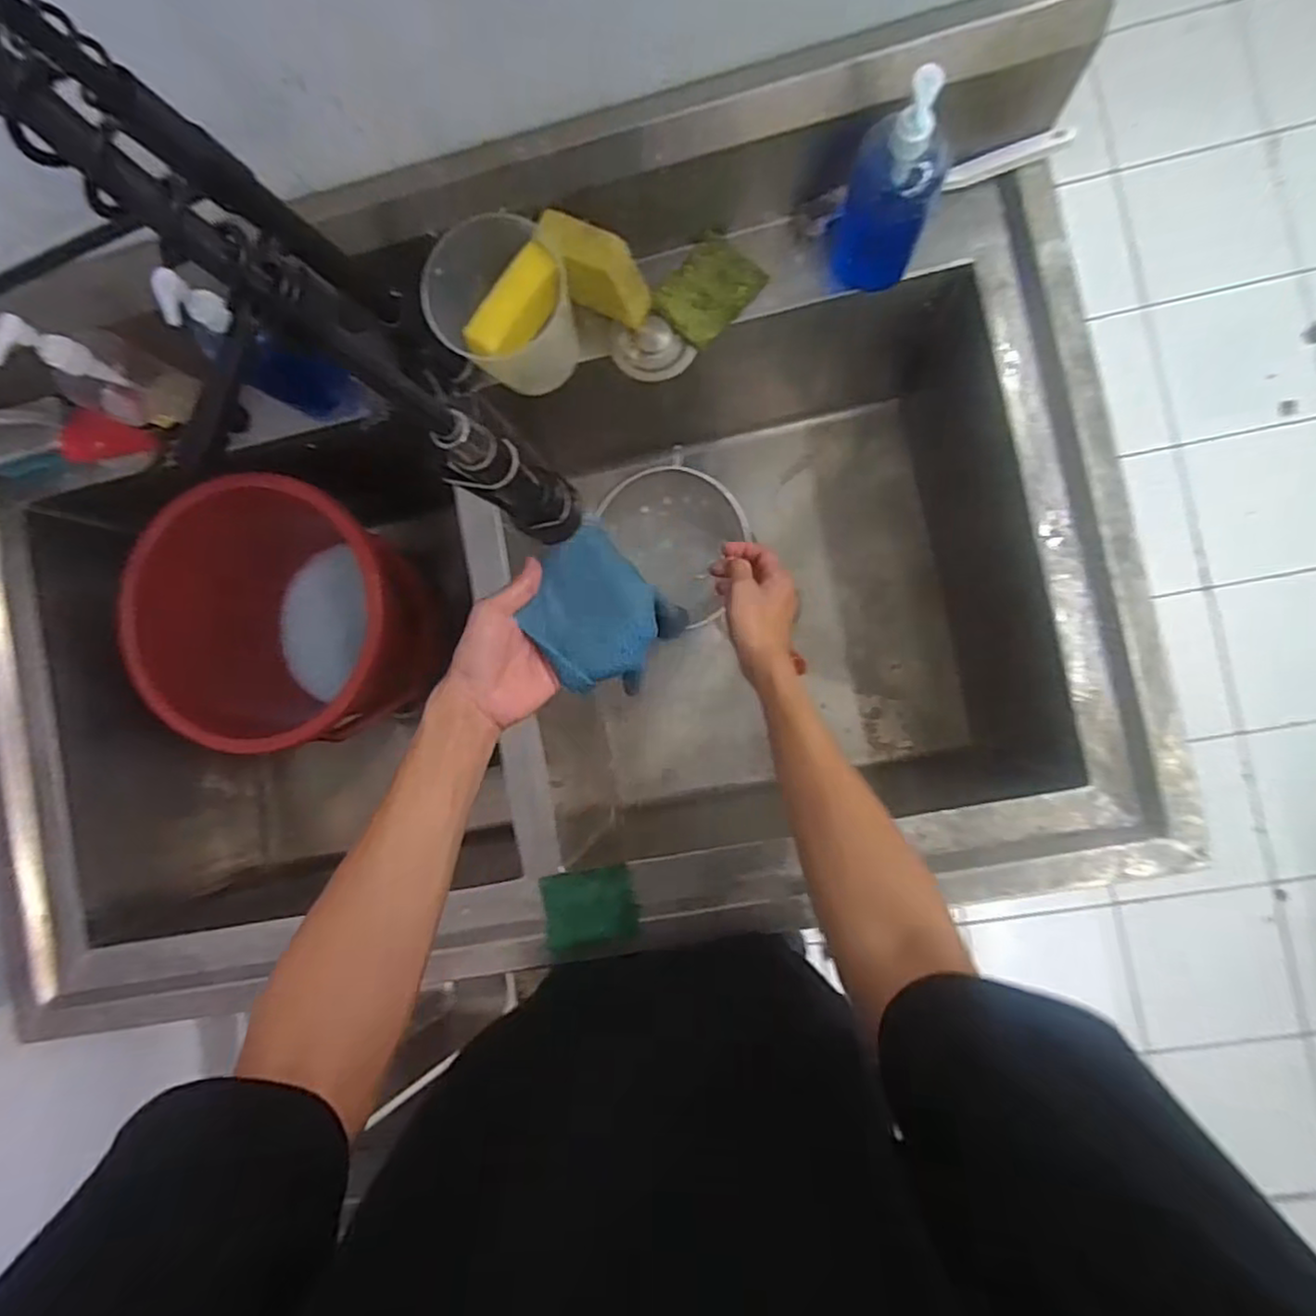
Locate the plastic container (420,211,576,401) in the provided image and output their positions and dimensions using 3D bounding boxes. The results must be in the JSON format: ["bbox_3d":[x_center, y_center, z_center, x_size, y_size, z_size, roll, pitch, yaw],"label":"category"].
[{"bbox_3d":[-0.135,-0.313,0.611,0.118,0.101,0.108,0,88,6],"label":"plastic container"}]

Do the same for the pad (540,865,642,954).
[{"bbox_3d":[-0.066,0.240,0.653,0.088,0.012,0.068,-10,74,-4],"label":"pad"}]

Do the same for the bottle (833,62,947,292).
[{"bbox_3d":[0.187,-0.377,0.540,0.068,0.190,0.053,10,89,7],"label":"bottle"}]

